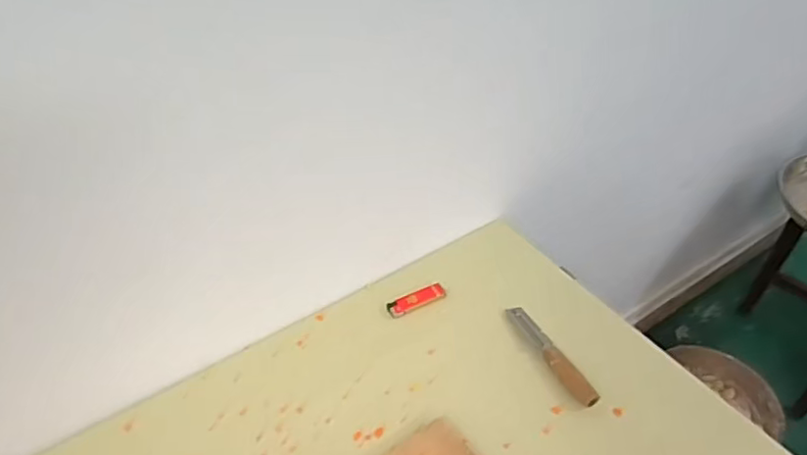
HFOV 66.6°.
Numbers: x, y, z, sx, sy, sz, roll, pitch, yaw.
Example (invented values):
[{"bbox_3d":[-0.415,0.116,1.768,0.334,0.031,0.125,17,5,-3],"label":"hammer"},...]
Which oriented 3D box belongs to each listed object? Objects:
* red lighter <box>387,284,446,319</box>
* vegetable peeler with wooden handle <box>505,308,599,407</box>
[{"bbox_3d":[0.018,0.097,0.831,0.083,0.005,0.025,-19,46,-21],"label":"red lighter"},{"bbox_3d":[0.184,0.153,0.764,0.027,0.028,0.167,-16,45,-19],"label":"vegetable peeler with wooden handle"}]

